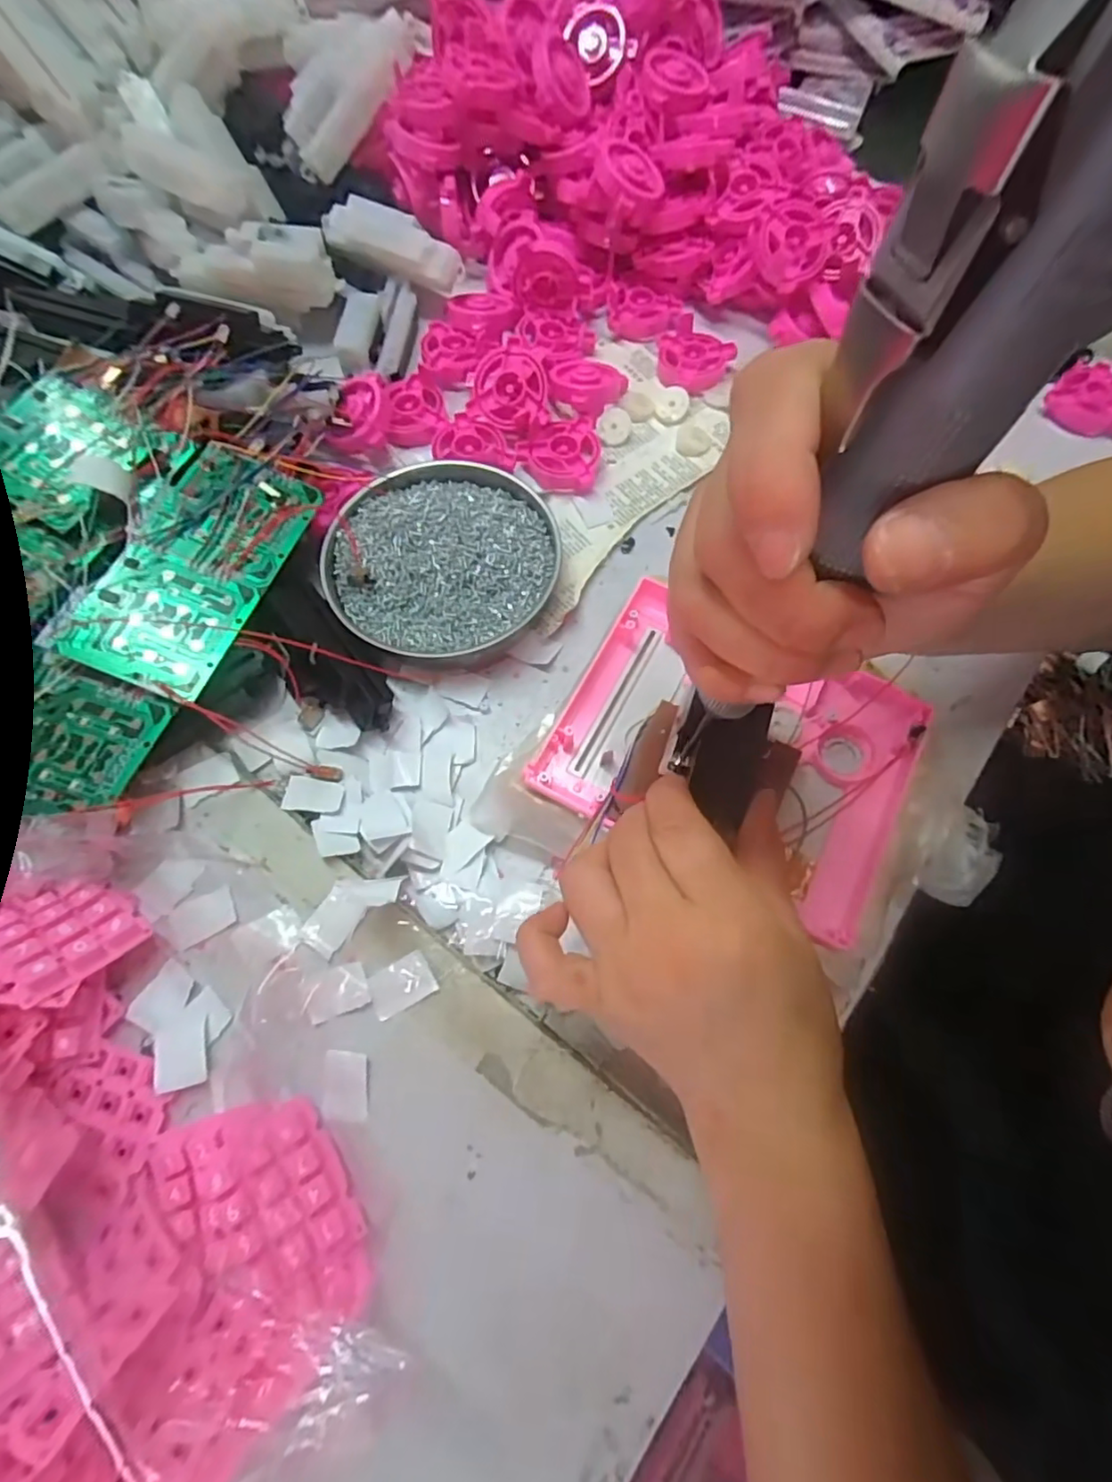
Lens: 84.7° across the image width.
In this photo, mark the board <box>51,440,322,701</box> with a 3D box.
[{"bbox_3d":[-0.187,-0.094,0.318,0.074,0.006,0.139,21,67,-9],"label":"board"}]

